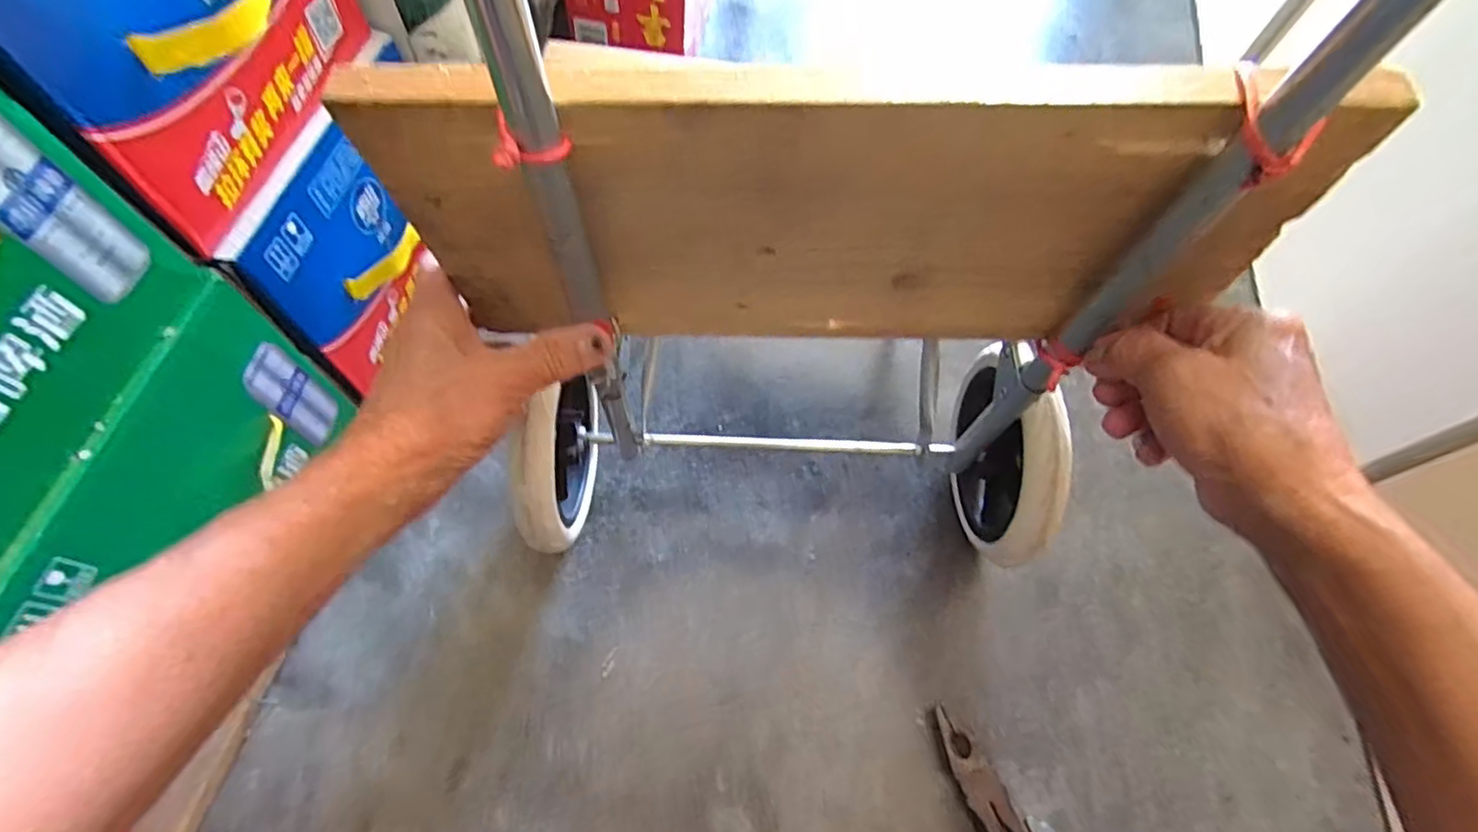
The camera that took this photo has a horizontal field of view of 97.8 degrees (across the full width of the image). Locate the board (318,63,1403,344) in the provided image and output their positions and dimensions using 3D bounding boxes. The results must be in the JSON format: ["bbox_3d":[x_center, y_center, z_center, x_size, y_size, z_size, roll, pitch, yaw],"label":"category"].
[{"bbox_3d":[0.040,-0.073,0.262,0.340,0.141,0.013,1,62,2],"label":"board"}]

